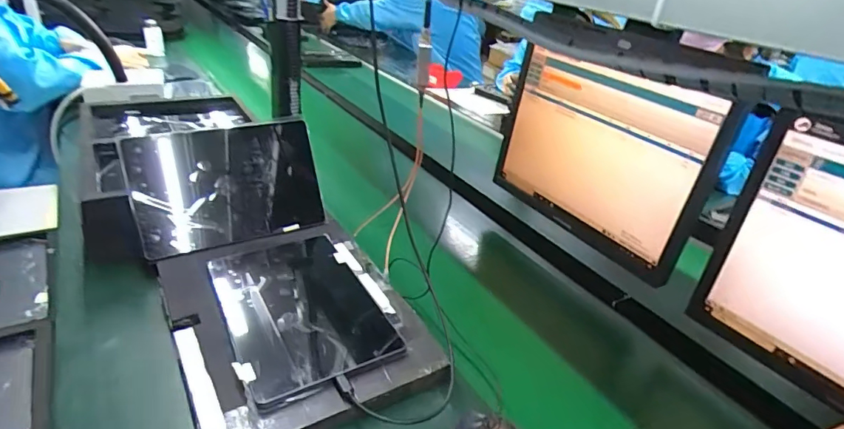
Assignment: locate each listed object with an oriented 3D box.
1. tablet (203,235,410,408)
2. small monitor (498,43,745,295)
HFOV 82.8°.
[{"bbox_3d":[-0.153,0.107,0.584,0.162,0.018,0.254,-12,35,-31],"label":"tablet"},{"bbox_3d":[0.264,-0.096,0.768,0.043,0.263,0.373,-12,35,-31],"label":"small monitor"}]

